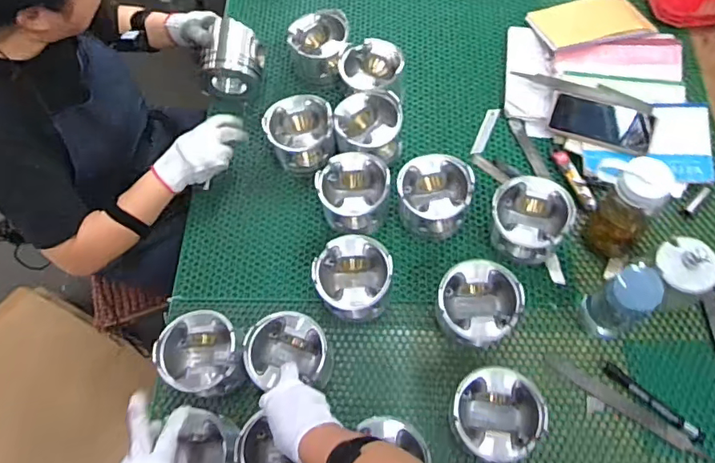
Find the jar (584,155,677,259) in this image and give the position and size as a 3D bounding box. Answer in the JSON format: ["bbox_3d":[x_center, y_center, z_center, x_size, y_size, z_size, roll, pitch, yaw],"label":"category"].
[{"bbox_3d":[0.378,-0.037,0.739,0.064,0.171,0.102,-34,68,-10],"label":"jar"}]

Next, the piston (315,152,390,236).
[{"bbox_3d":[-0.005,-0.057,0.833,0.112,0.094,0.114,-2,66,4],"label":"piston"}]

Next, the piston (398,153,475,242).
[{"bbox_3d":[0.117,-0.050,0.818,0.114,0.101,0.109,13,68,10],"label":"piston"}]

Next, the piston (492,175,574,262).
[{"bbox_3d":[0.253,-0.011,0.782,0.112,0.103,0.112,16,68,11],"label":"piston"}]

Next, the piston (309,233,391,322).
[{"bbox_3d":[-0.008,0.072,0.773,0.105,0.100,0.110,-2,66,4],"label":"piston"}]

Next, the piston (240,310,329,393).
[{"bbox_3d":[-0.098,0.175,0.743,0.109,0.096,0.100,-1,66,2],"label":"piston"}]

